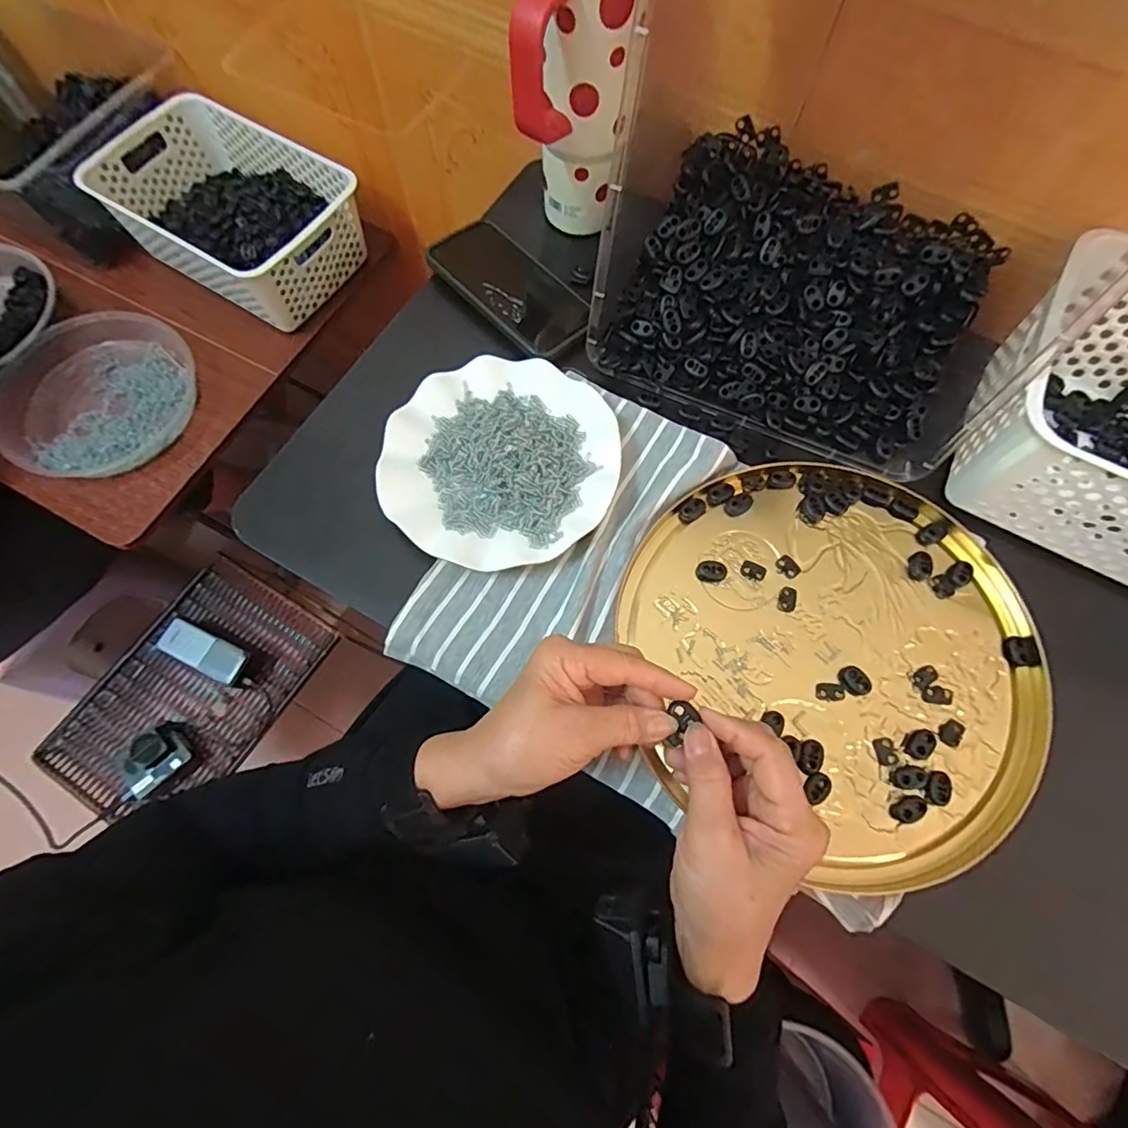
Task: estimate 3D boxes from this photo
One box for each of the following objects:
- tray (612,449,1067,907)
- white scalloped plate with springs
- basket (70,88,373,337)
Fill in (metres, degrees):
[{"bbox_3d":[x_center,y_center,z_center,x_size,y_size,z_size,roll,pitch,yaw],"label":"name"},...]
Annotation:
[{"bbox_3d":[0.191,0.056,0.397,0.288,0.015,0.277,0,72,0],"label":"tray"},{"bbox_3d":[-0.049,-0.084,0.435,0.177,0.023,0.181,0,72,0],"label":"white scalloped plate with springs"},{"bbox_3d":[-0.438,-0.471,0.736,0.315,0.098,0.206,33,74,10],"label":"basket"}]

